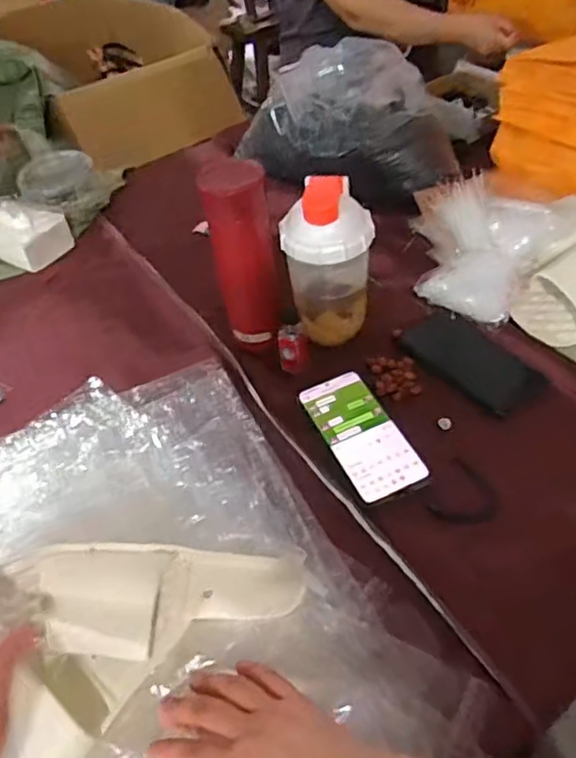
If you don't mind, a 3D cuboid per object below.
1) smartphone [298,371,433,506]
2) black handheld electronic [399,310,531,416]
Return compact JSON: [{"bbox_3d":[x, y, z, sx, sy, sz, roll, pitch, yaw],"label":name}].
[{"bbox_3d":[0.074,0.057,0.644,0.074,0.015,0.161,-21,48,-13],"label":"smartphone"},{"bbox_3d":[0.202,-0.024,0.704,0.071,0.008,0.146,-40,55,-9],"label":"black handheld electronic"}]

